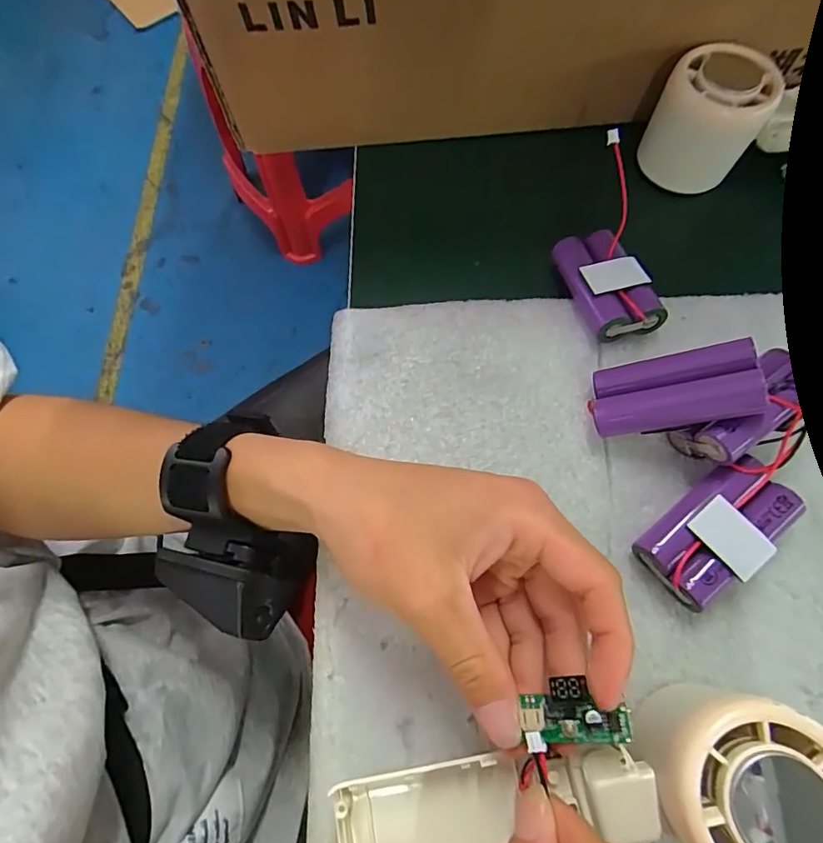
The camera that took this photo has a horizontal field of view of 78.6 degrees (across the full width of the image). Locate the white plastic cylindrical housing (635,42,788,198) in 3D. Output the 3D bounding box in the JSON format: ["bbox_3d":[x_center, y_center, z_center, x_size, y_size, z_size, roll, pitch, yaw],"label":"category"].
[{"bbox_3d":[0.167,-0.170,0.288,0.057,0.052,0.059,23,71,11],"label":"white plastic cylindrical housing"}]

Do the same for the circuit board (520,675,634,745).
[{"bbox_3d":[0.055,0.096,0.166,0.033,0.010,0.020,-4,68,0],"label":"circuit board"}]

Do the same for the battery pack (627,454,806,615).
[{"bbox_3d":[0.133,0.047,0.218,0.065,0.021,0.035,-37,72,-12],"label":"battery pack"}]

